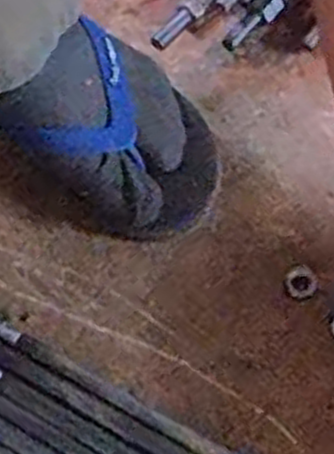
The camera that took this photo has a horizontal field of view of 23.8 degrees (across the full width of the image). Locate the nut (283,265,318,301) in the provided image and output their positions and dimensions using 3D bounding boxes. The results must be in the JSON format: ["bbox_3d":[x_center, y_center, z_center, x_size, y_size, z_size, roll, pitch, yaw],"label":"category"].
[{"bbox_3d":[0.081,0.033,0.477,0.019,0.004,0.022,-33,69,-14],"label":"nut"}]

